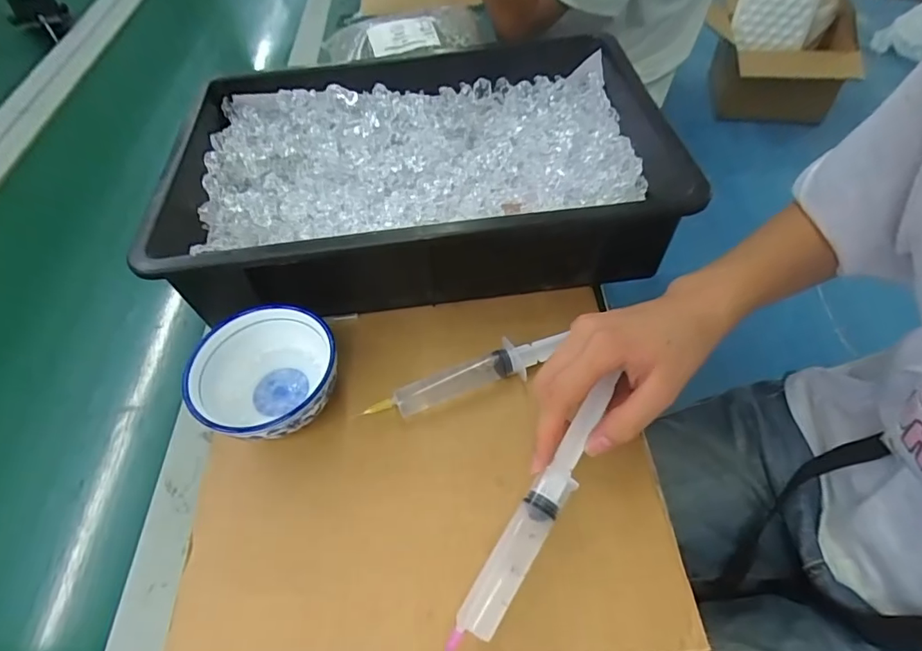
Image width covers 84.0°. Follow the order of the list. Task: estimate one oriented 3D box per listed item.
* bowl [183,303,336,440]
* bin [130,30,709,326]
[{"bbox_3d":[-0.133,0.036,0.359,0.101,0.042,0.096,-2,53,3],"label":"bowl"},{"bbox_3d":[-0.037,-0.150,0.466,0.419,0.086,0.280,-8,53,-1],"label":"bin"}]

